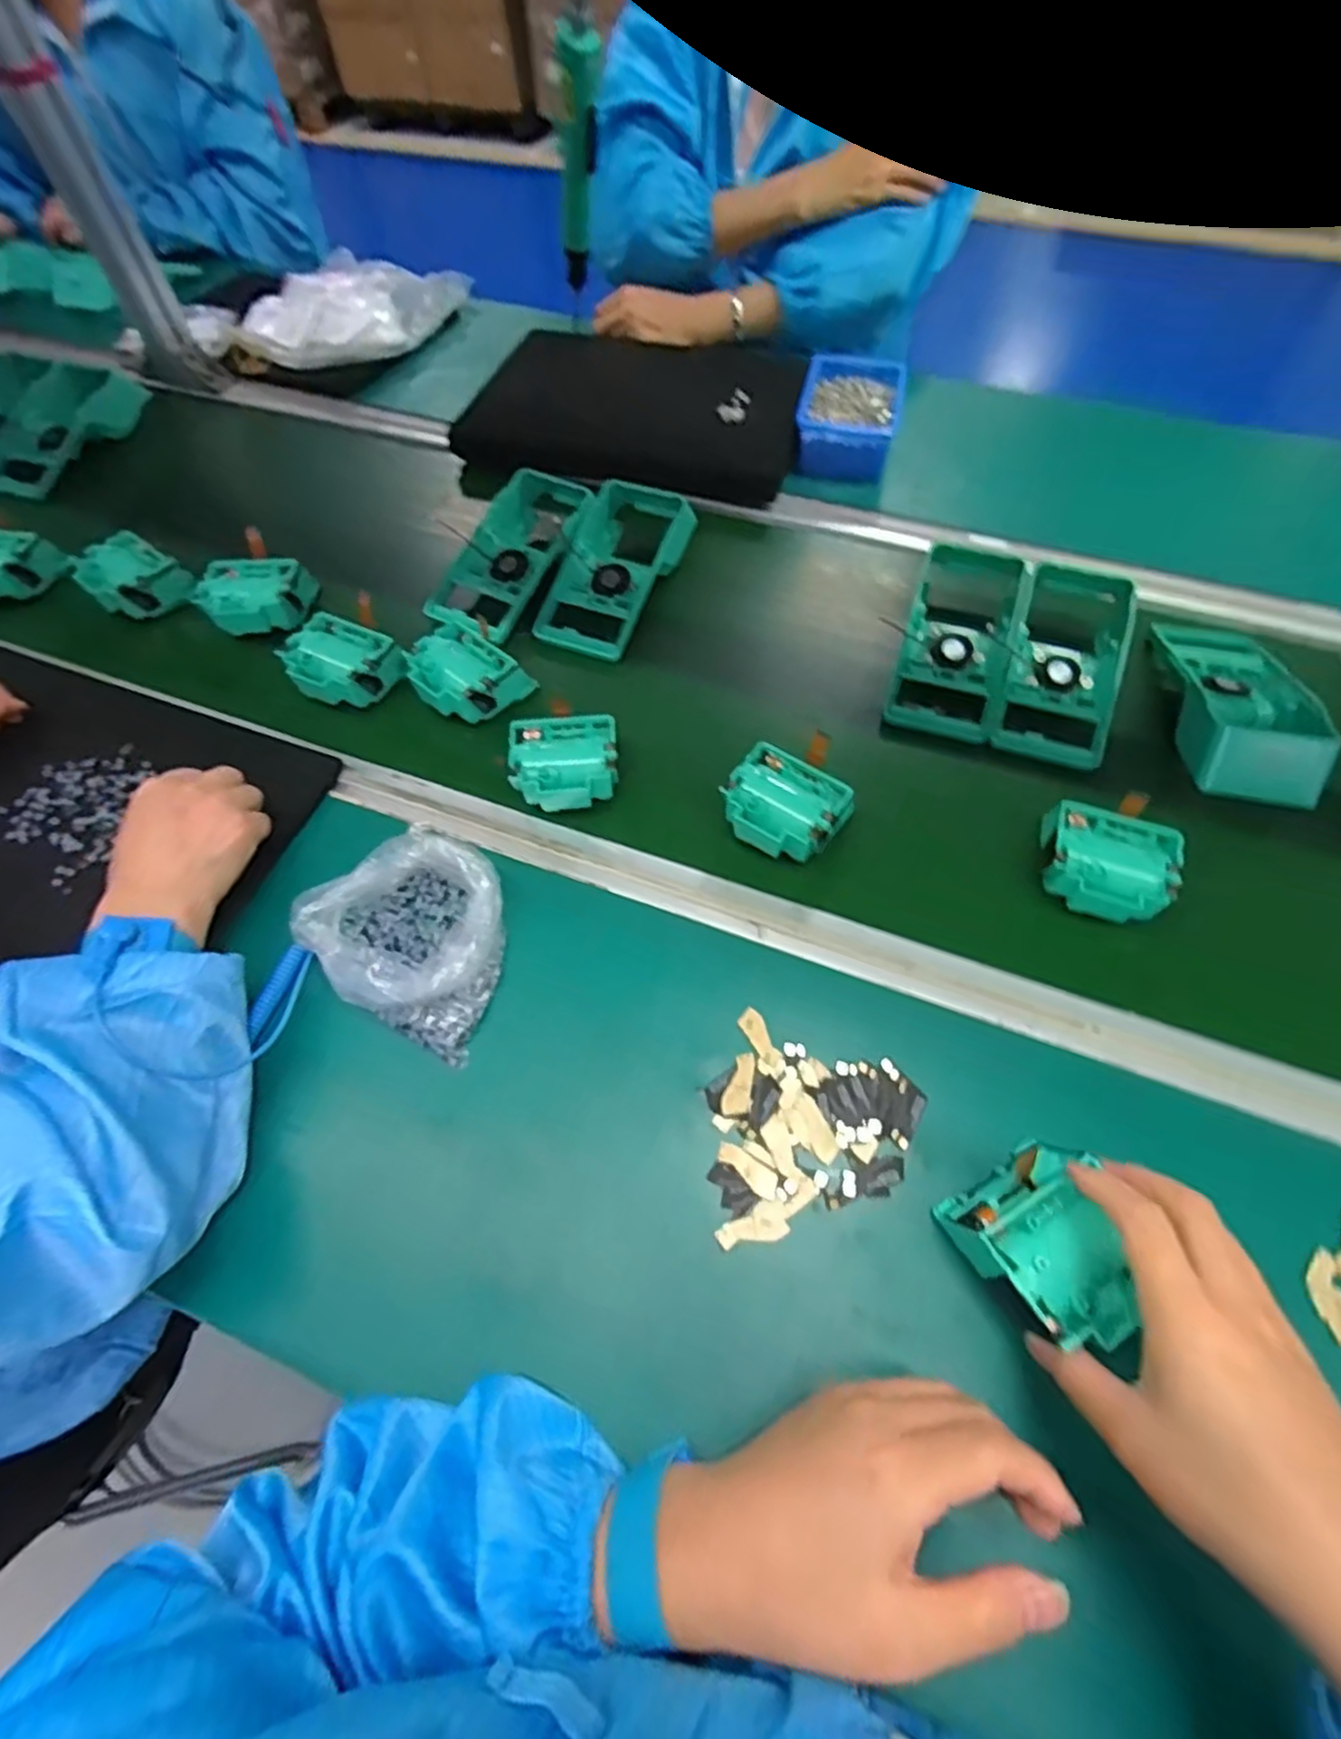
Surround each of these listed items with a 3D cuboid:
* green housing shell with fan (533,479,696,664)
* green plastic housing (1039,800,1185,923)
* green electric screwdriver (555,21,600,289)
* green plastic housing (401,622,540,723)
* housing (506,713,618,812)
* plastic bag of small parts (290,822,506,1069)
[{"bbox_3d":[-0.048,-0.272,0.636,0.088,0.036,0.194,21,62,13],"label":"green housing shell with fan"},{"bbox_3d":[0.278,-0.002,0.467,0.080,0.031,0.066,19,61,12],"label":"green plastic housing"},{"bbox_3d":[-0.088,-0.662,0.692,0.034,0.201,0.034,-21,83,-11],"label":"green electric screwdriver"},{"bbox_3d":[-0.161,-0.150,0.574,0.077,0.044,0.077,32,65,18],"label":"green plastic housing"},{"bbox_3d":[-0.073,-0.074,0.520,0.078,0.035,0.061,-3,59,0],"label":"housing"},{"bbox_3d":[-0.157,0.034,0.452,0.131,0.046,0.117,25,63,15],"label":"plastic bag of small parts"}]

